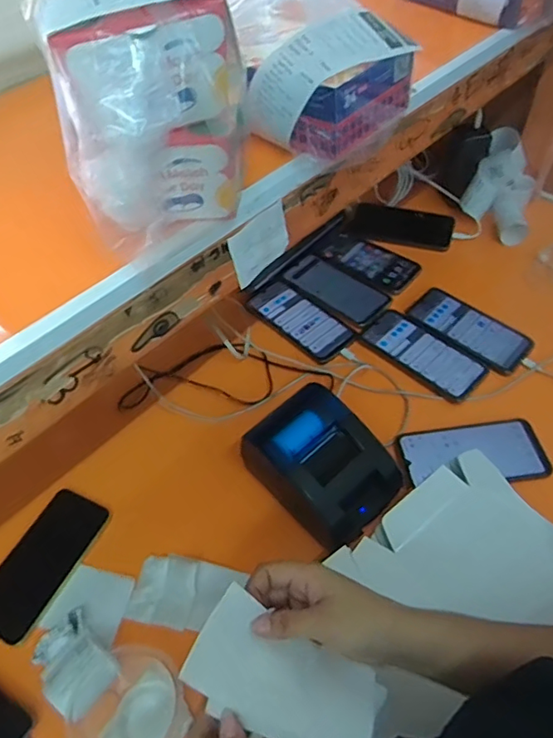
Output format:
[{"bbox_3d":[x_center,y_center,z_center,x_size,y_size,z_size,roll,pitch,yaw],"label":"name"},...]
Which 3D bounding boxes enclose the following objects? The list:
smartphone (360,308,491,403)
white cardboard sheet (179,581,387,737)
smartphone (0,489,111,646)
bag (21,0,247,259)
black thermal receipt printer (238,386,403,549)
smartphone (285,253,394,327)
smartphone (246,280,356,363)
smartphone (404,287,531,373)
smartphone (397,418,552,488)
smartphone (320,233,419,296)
[{"bbox_3d":[0.202,-0.024,0.752,0.170,0.010,0.079,37,62,27],"label":"smartphone"},{"bbox_3d":[0.010,0.214,0.370,0.141,0.015,0.068,32,50,-7],"label":"white cardboard sheet"},{"bbox_3d":[-0.256,0.208,0.588,0.076,0.005,0.155,20,56,17],"label":"smartphone"},{"bbox_3d":[-0.074,-0.173,0.328,0.115,0.167,0.122,-14,53,-8],"label":"bag"},{"bbox_3d":[0.050,0.108,0.601,0.153,0.079,0.118,37,62,27],"label":"black thermal receipt printer"},{"bbox_3d":[0.095,-0.125,0.845,0.078,0.011,0.170,-38,59,-24],"label":"smartphone"},{"bbox_3d":[0.037,-0.076,0.804,0.079,0.005,0.168,-36,59,-23],"label":"smartphone"},{"bbox_3d":[0.277,-0.061,0.778,0.166,0.007,0.084,37,62,27],"label":"smartphone"},{"bbox_3d":[0.238,0.099,0.652,0.165,0.010,0.084,-7,52,-3],"label":"smartphone"},{"bbox_3d":[0.153,-0.177,0.891,0.163,0.016,0.085,36,62,26],"label":"smartphone"}]

